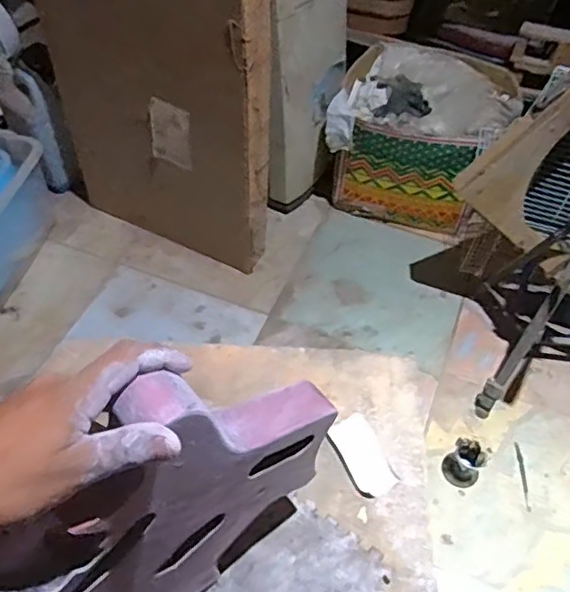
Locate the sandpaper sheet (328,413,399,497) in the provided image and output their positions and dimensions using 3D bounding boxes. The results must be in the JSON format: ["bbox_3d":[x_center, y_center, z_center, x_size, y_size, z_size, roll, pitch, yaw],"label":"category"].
[{"bbox_3d":[0.098,0.198,0.743,0.052,0.007,0.099,-21,57,-17],"label":"sandpaper sheet"}]

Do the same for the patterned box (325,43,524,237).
[{"bbox_3d":[0.337,-0.395,1.527,0.393,0.314,0.351,17,54,11],"label":"patterned box"}]

